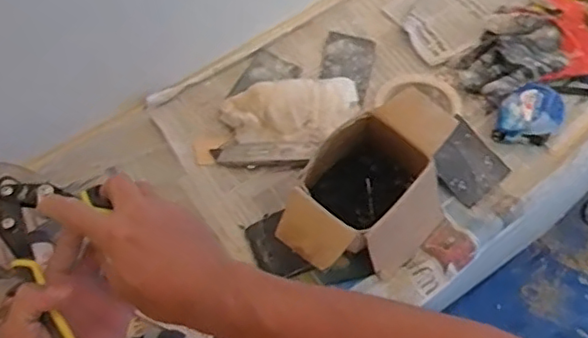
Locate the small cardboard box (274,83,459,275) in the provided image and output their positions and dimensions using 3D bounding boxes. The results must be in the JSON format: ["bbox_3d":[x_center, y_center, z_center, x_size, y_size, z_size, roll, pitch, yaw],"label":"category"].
[{"bbox_3d":[0.088,0.033,0.696,0.220,0.107,0.139,-40,70,-17],"label":"small cardboard box"}]

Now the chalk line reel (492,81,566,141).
[{"bbox_3d":[0.300,-0.066,0.773,0.071,0.038,0.093,41,71,19],"label":"chalk line reel"}]

